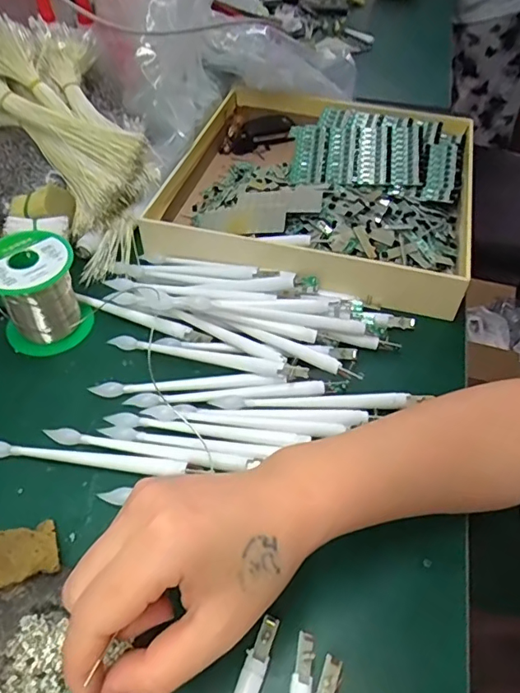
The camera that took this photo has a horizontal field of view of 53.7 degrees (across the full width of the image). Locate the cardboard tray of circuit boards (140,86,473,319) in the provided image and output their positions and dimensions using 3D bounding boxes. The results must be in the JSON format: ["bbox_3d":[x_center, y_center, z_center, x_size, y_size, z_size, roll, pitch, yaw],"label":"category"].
[{"bbox_3d":[0.064,-0.172,0.523,0.289,0.046,0.267,12,52,8],"label":"cardboard tray of circuit boards"}]

